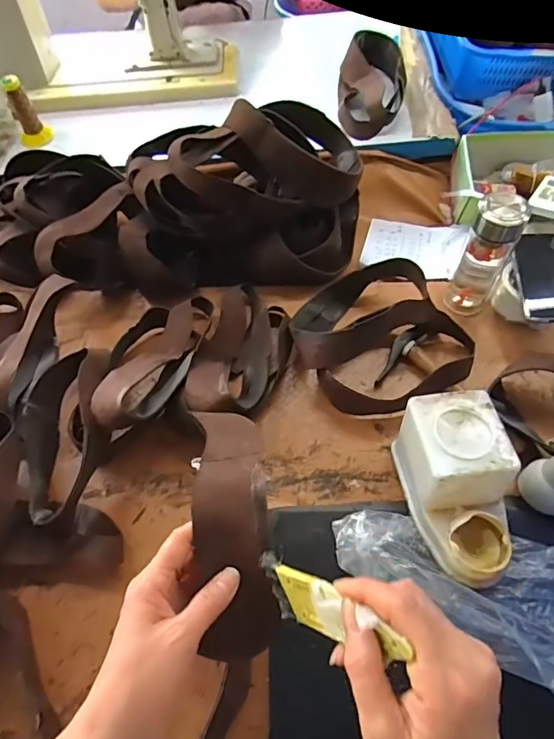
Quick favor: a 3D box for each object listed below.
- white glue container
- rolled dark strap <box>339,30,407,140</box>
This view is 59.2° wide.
[{"bbox_3d":[0.224,0.145,0.604,0.107,0.129,0.214,-7,60,-1],"label":"white glue container"},{"bbox_3d":[0.187,-0.560,0.952,0.126,0.065,0.218,6,74,6],"label":"rolled dark strap"}]

